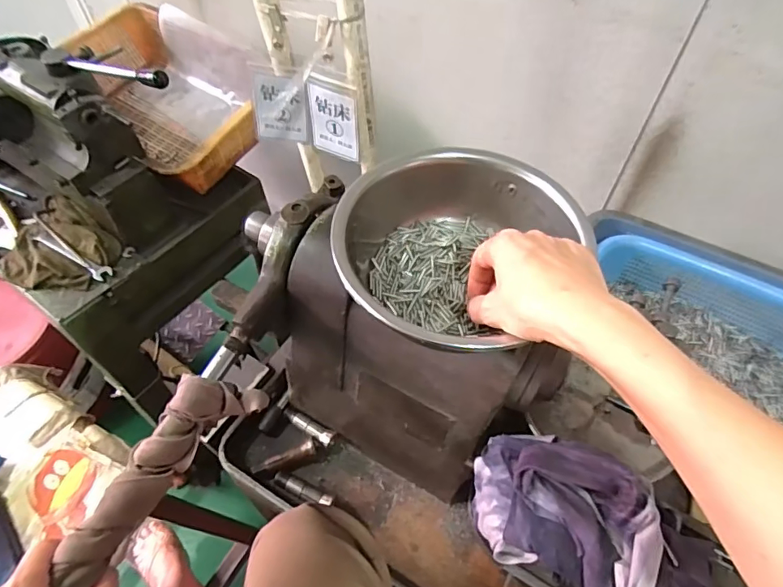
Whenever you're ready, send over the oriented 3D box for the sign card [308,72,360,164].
[{"bbox_3d":[-0.066,-0.196,0.564,0.063,0.107,0.006,22,57,10],"label":"sign card"}]

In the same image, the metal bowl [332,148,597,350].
[{"bbox_3d":[0.042,-0.034,0.372,0.152,0.069,0.174,29,59,18],"label":"metal bowl"}]

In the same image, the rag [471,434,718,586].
[{"bbox_3d":[0.138,0.169,0.350,0.172,0.069,0.087,33,61,21],"label":"rag"}]

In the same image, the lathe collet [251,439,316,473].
[{"bbox_3d":[-0.124,0.191,0.577,0.074,0.014,0.018,-20,57,-14],"label":"lathe collet"}]

